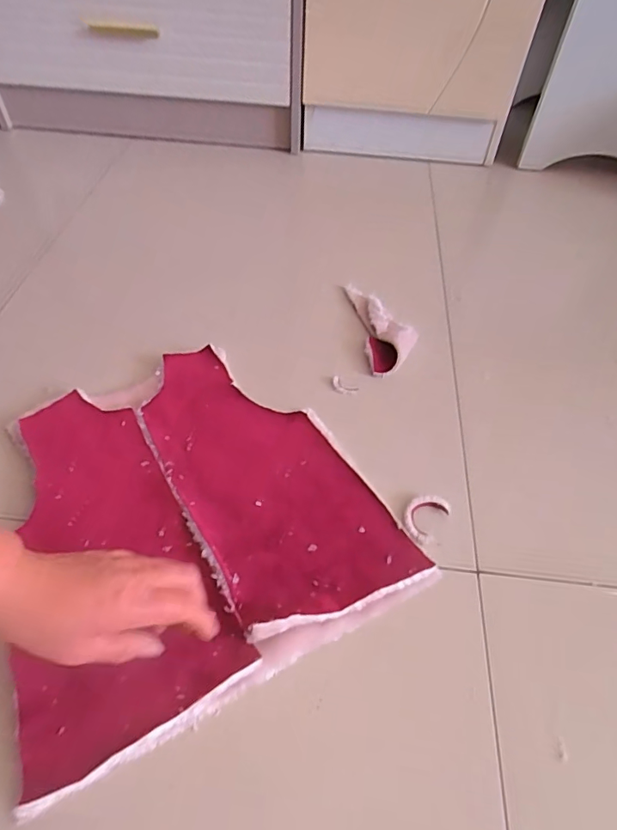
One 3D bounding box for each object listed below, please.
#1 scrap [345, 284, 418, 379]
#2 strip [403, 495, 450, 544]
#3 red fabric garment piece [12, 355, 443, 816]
[{"bbox_3d":[0.098,-0.119,0.634,0.064,0.024,0.163,-6,52,-8],"label":"scrap"},{"bbox_3d":[0.111,0.098,0.473,0.035,0.011,0.050,33,57,21],"label":"strip"},{"bbox_3d":[-0.118,0.080,0.460,0.326,0.017,0.342,-23,58,-18],"label":"red fabric garment piece"}]

